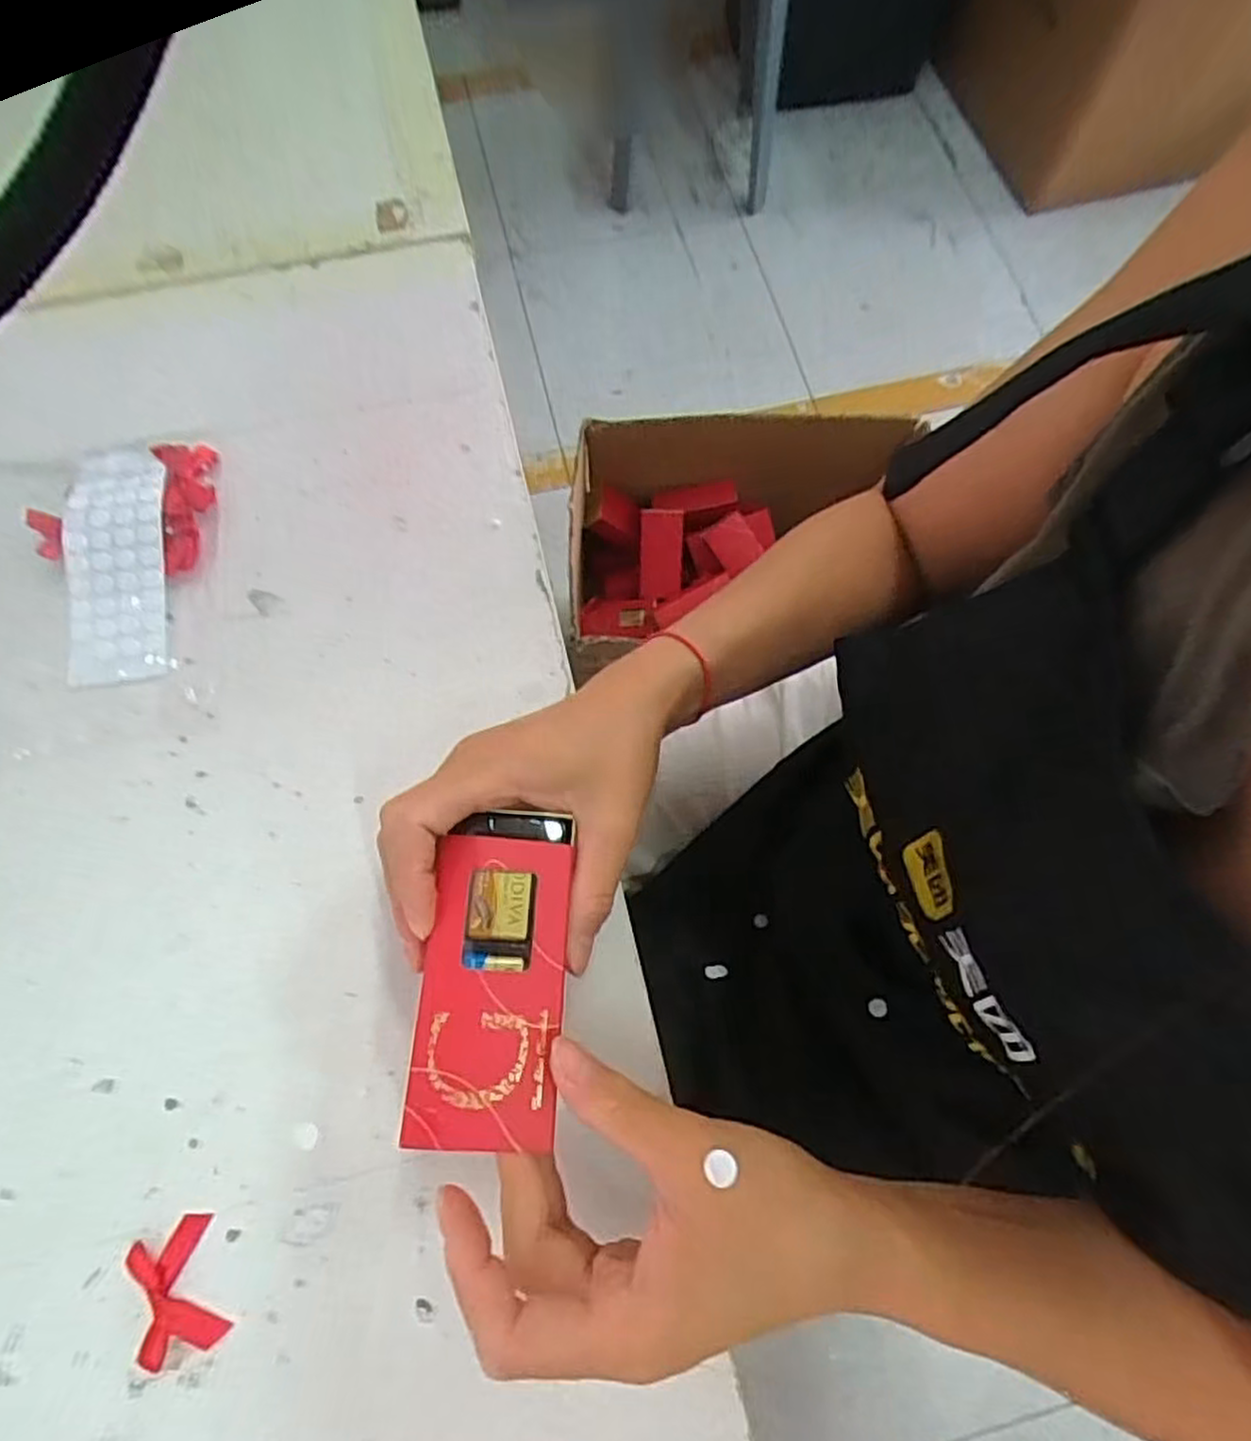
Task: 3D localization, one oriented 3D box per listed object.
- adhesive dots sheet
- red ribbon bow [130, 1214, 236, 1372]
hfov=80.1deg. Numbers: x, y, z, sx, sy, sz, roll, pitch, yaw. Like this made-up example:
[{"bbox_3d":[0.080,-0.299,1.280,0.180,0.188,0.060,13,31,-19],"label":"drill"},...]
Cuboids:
[{"bbox_3d":[-0.257,-0.083,0.376,0.046,0.011,0.131,-10,72,-3],"label":"adhesive dots sheet"},{"bbox_3d":[-0.171,0.217,0.284,0.032,0.004,0.045,-17,72,-6],"label":"red ribbon bow"}]

